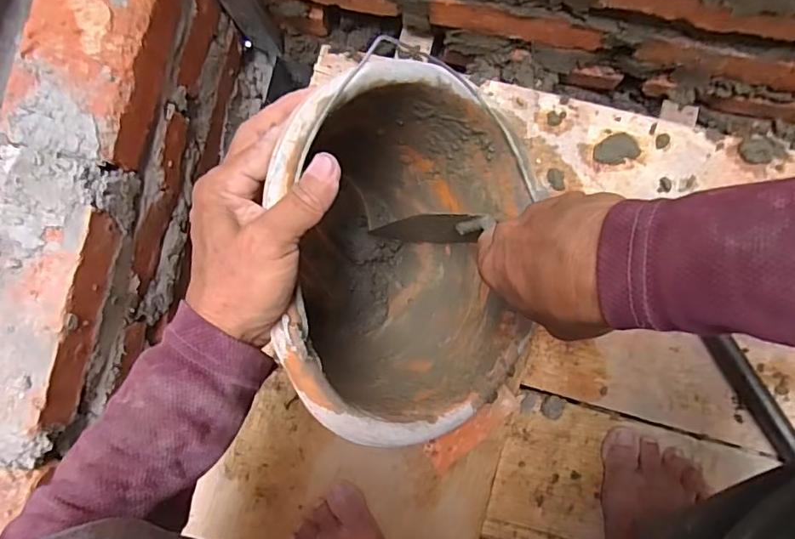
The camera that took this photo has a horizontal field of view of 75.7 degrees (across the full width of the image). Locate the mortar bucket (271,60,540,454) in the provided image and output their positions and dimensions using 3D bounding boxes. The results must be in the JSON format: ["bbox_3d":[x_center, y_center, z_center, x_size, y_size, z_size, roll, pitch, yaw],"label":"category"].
[{"bbox_3d":[-0.030,-0.010,0.408,0.196,0.236,0.251,5,89,45],"label":"mortar bucket"}]

